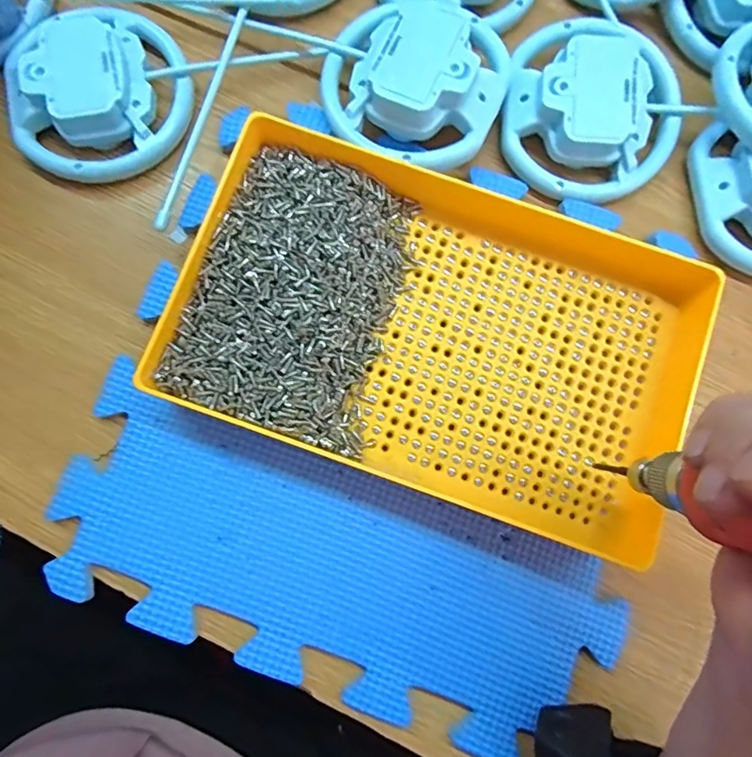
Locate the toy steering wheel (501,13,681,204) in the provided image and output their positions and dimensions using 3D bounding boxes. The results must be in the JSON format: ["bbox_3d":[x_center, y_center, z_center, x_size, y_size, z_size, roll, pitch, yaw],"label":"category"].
[{"bbox_3d":[0.123,-0.156,0.289,0.096,0.026,0.105,0,81,-1],"label":"toy steering wheel"}]

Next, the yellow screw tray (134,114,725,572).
[{"bbox_3d":[0.037,-0.025,0.259,0.251,0.041,0.159,19,79,4],"label":"yellow screw tray"}]

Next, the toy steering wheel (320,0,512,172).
[{"bbox_3d":[0.021,-0.166,0.285,0.100,0.035,0.104,0,78,0],"label":"toy steering wheel"}]

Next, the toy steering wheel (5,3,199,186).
[{"bbox_3d":[-0.156,-0.161,0.287,0.100,0.029,0.089,-33,80,-6],"label":"toy steering wheel"}]

